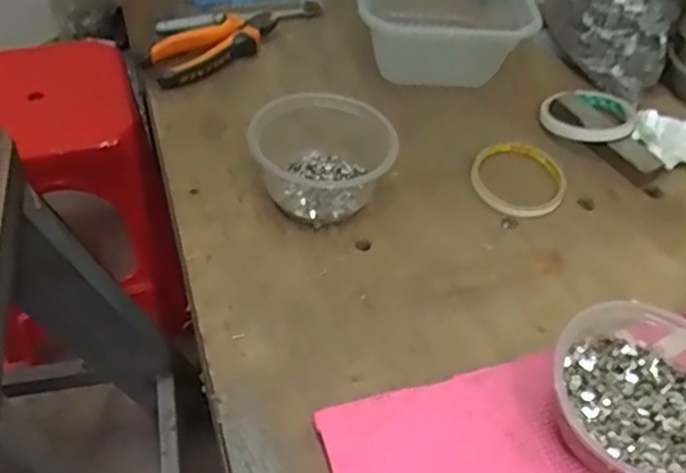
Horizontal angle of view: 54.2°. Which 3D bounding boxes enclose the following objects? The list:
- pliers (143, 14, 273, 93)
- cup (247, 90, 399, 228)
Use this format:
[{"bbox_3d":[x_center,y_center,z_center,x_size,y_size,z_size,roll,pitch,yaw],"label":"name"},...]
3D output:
[{"bbox_3d":[-0.125,-0.196,0.682,0.150,0.018,0.061,-33,58,-28],"label":"pliers"},{"bbox_3d":[-0.015,-0.070,0.551,0.107,0.070,0.098,2,49,-2],"label":"cup"}]

